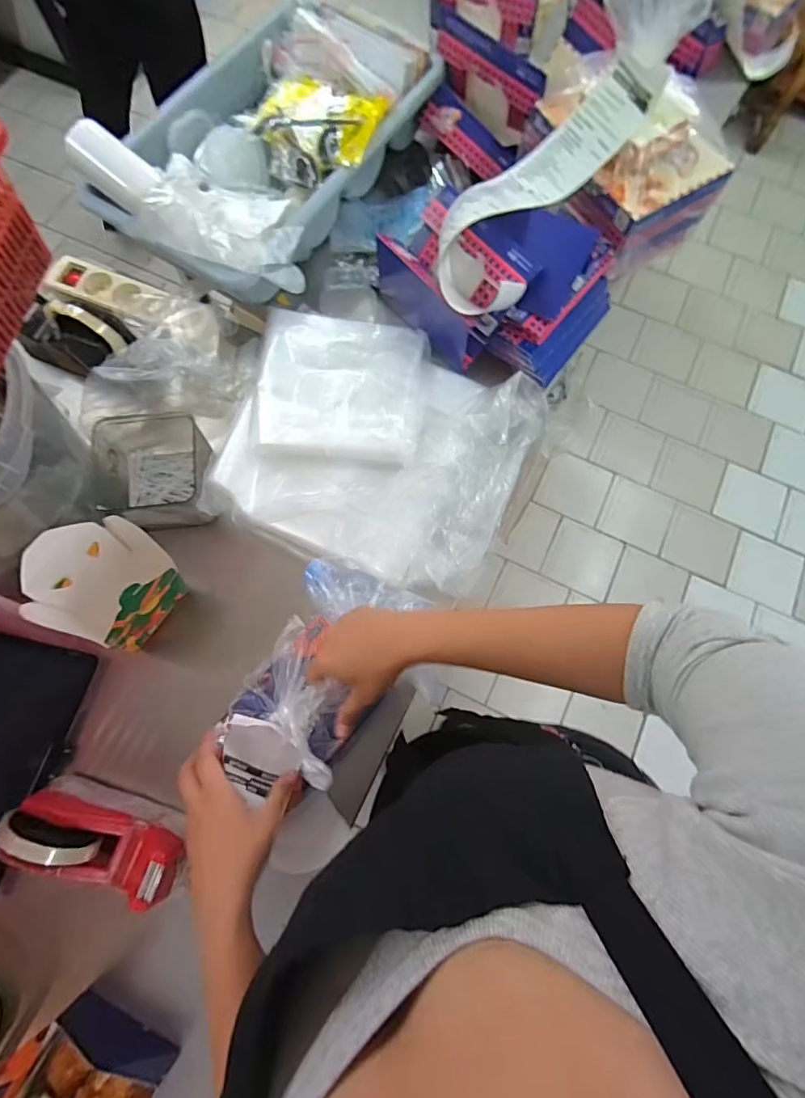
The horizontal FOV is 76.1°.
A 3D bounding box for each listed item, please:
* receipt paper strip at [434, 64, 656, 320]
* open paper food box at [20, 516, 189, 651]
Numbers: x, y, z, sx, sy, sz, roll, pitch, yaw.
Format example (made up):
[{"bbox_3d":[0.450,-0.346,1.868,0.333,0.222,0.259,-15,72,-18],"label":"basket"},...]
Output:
[{"bbox_3d":[0.172,-0.445,0.649,0.141,0.075,0.348,43,88,10],"label":"receipt paper strip"},{"bbox_3d":[-0.313,0.039,0.562,0.126,0.127,0.125,21,74,4],"label":"open paper food box"}]

